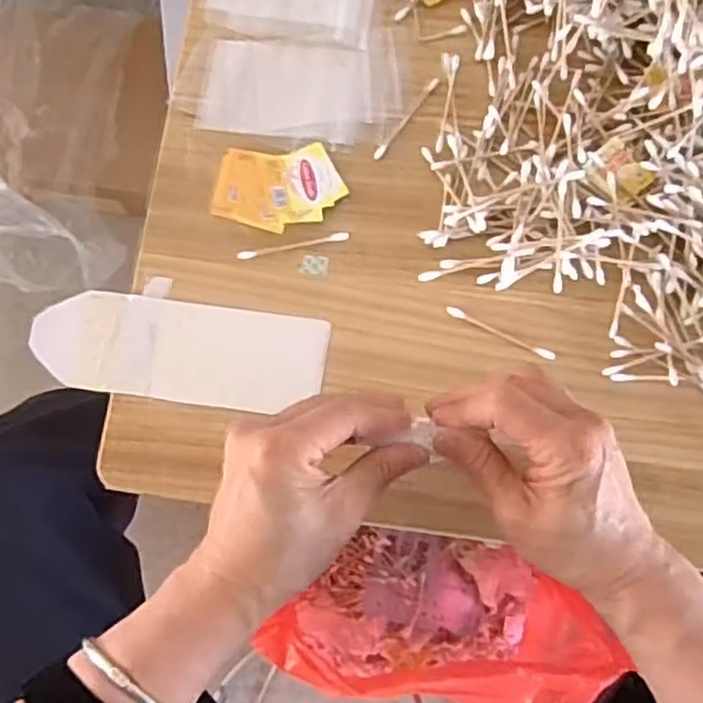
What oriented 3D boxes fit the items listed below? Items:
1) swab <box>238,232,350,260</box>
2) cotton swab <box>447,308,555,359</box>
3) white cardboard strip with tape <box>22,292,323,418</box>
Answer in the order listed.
[{"bbox_3d":[-0.040,-0.072,0.478,0.076,0.004,0.007,-11,78,-2],"label":"swab"},{"bbox_3d":[0.100,-0.012,0.465,0.077,0.004,0.007,25,79,5],"label":"cotton swab"},{"bbox_3d":[-0.116,0.000,0.473,0.194,0.007,0.067,7,84,1],"label":"white cardboard strip with tape"}]

